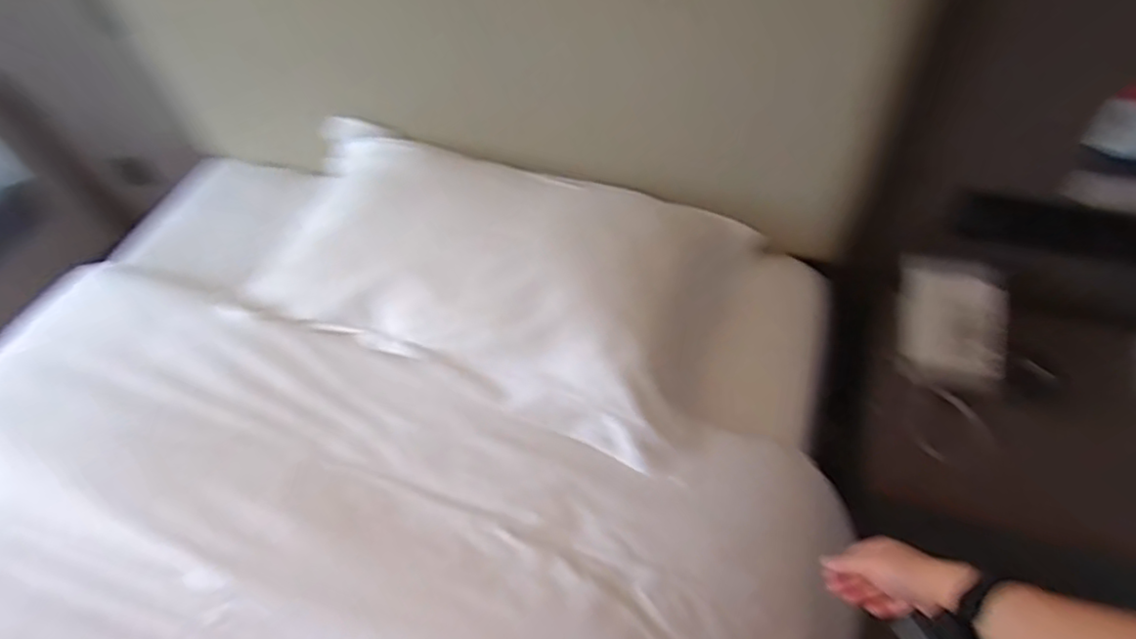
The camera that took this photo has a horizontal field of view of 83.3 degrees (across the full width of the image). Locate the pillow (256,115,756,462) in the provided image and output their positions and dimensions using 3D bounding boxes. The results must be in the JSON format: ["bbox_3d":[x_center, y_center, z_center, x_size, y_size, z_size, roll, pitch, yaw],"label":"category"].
[{"bbox_3d":[-0.148,-0.096,0.988,0.757,0.138,0.350,19,58,20],"label":"pillow"}]

